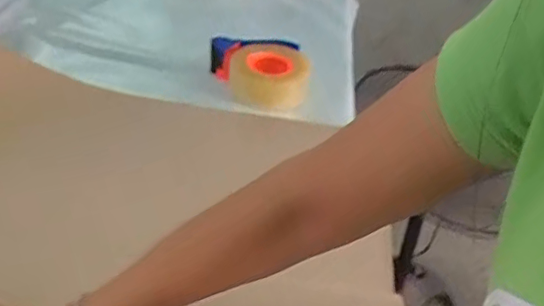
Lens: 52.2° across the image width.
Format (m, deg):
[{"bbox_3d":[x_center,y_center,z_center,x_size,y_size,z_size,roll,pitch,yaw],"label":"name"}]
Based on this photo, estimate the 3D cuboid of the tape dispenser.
[{"bbox_3d":[-0.018,-0.133,0.911,0.159,0.075,0.146,-1,38,-7],"label":"tape dispenser"}]

